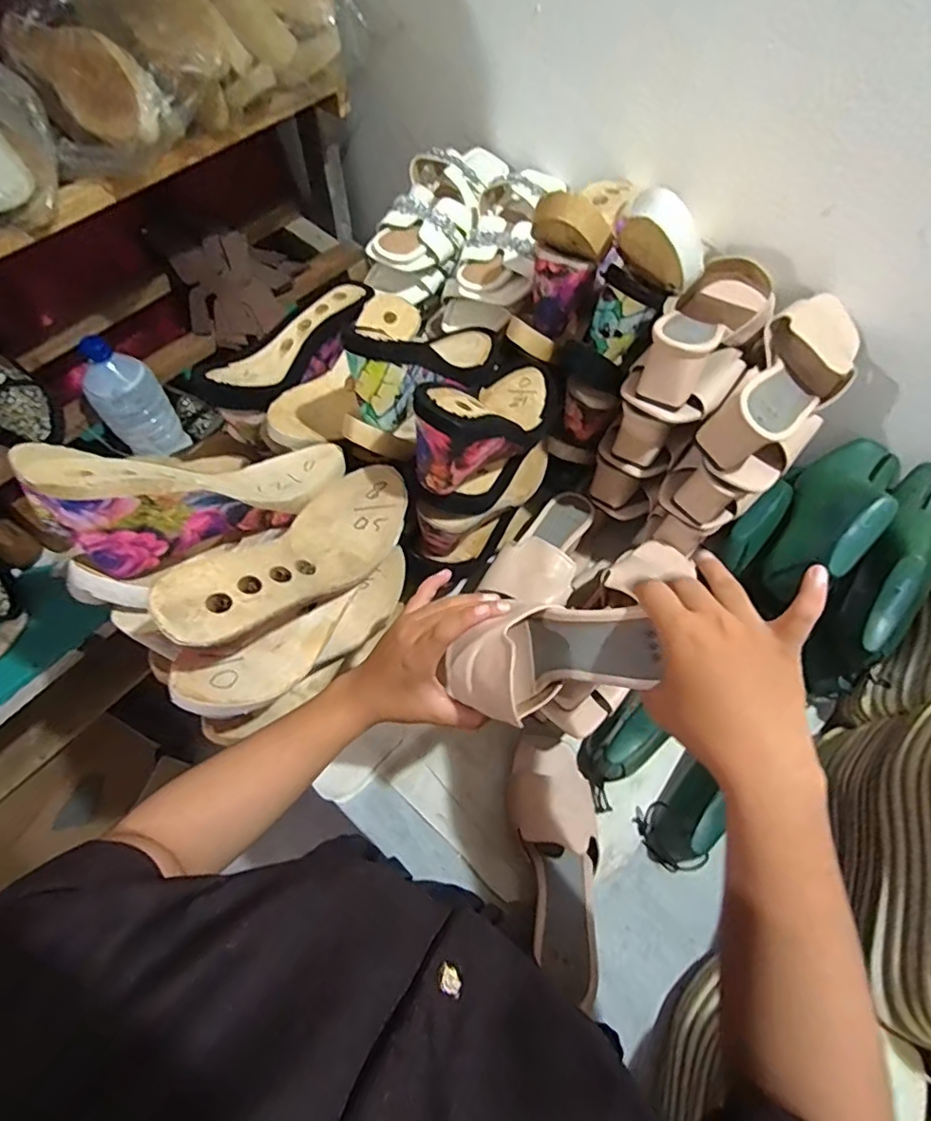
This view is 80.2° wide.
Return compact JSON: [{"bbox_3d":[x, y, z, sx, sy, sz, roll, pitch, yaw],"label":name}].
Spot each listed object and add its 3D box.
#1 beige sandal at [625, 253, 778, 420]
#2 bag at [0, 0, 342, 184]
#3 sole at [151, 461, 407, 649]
[{"bbox_3d":[0.237,-0.226,0.545,0.096,0.085,0.207,28,64,13],"label":"beige sandal"},{"bbox_3d":[-0.328,-0.585,0.636,0.208,0.113,0.358,28,64,14],"label":"bag"},{"bbox_3d":[-0.131,-0.009,0.434,0.075,0.055,0.231,30,38,14],"label":"sole"}]

